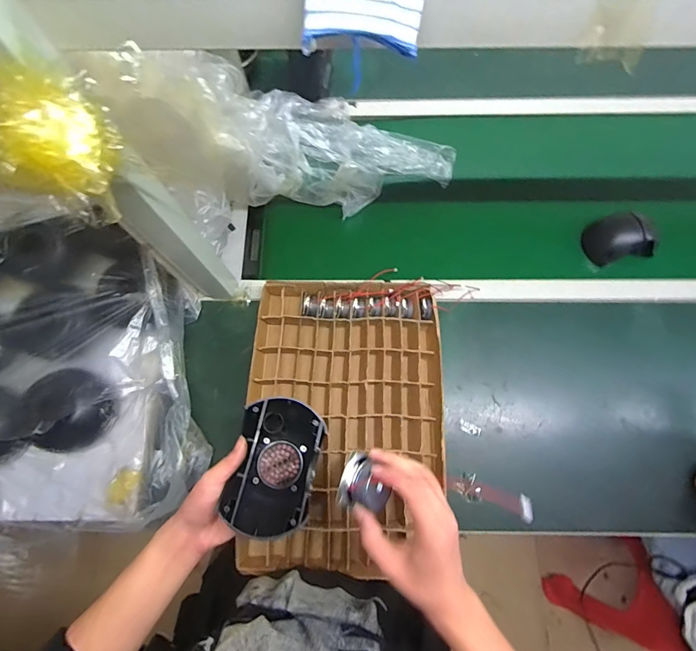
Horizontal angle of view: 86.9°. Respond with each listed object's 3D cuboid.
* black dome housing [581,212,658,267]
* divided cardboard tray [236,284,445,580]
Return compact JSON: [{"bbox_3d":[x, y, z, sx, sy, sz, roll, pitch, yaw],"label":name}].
[{"bbox_3d":[0.509,-0.167,0.687,0.114,0.057,0.087,-13,74,-2],"label":"black dome housing"},{"bbox_3d":[-0.006,0.128,0.644,0.322,0.087,0.400,4,74,3],"label":"divided cardboard tray"}]

